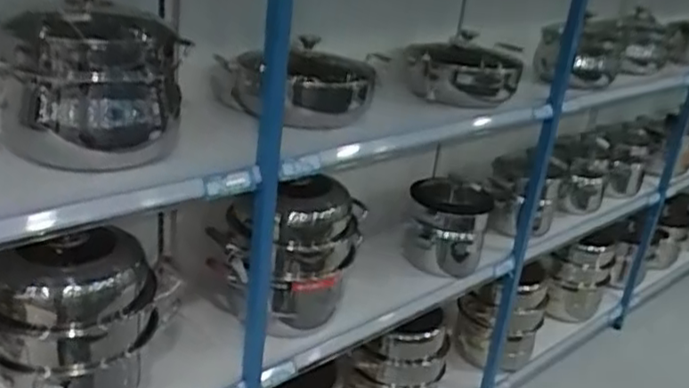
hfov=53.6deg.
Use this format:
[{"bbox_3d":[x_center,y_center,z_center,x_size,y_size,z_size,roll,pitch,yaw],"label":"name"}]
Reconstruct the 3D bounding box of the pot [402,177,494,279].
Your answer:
[{"bbox_3d":[0.266,0.091,1.793,0.202,0.222,0.193,6,24,-2],"label":"pot"}]

